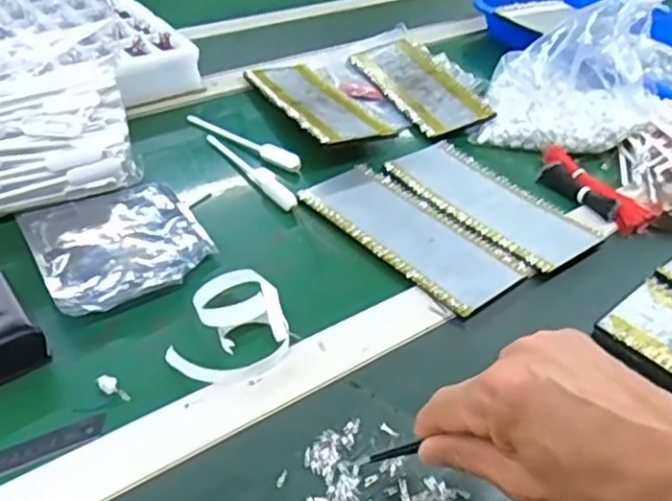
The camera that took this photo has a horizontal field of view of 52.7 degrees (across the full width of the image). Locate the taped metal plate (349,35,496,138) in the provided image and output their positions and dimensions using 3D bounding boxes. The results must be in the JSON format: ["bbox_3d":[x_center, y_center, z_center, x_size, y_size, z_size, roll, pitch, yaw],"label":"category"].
[{"bbox_3d":[0.098,-0.194,0.780,0.095,0.015,0.195,-13,45,-20],"label":"taped metal plate"}]

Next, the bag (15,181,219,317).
[{"bbox_3d":[-0.168,-0.006,0.535,0.126,0.015,0.130,-20,48,-27],"label":"bag"}]

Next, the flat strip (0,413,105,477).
[{"bbox_3d":[-0.187,0.121,0.400,0.100,0.004,0.019,-18,47,-25],"label":"flat strip"}]

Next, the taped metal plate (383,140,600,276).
[{"bbox_3d":[0.140,-0.048,0.619,0.086,0.010,0.193,-24,50,-30],"label":"taped metal plate"}]

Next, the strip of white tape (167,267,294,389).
[{"bbox_3d":[-0.068,0.052,0.473,0.075,0.018,0.090,13,42,8],"label":"strip of white tape"}]

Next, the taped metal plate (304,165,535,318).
[{"bbox_3d":[0.060,-0.019,0.580,0.086,0.010,0.200,-27,51,-31],"label":"taped metal plate"}]

